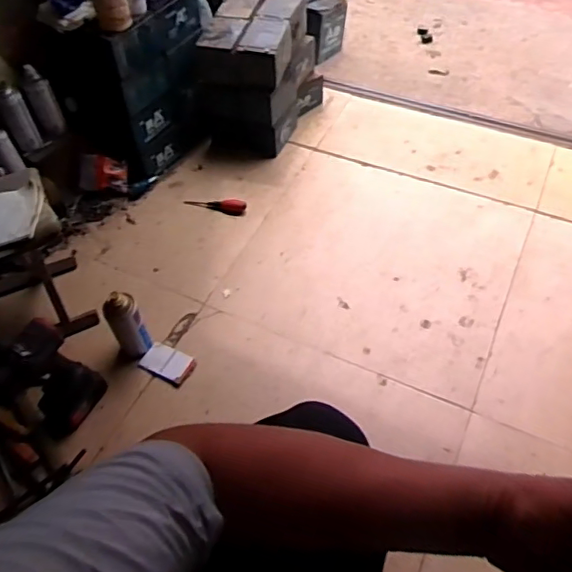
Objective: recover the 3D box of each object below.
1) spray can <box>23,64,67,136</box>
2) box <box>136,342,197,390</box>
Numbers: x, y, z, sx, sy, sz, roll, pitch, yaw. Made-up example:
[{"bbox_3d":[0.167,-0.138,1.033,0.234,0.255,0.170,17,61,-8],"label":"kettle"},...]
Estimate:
[{"bbox_3d":[-0.577,-0.436,1.336,0.059,0.150,0.051,-24,55,-14],"label":"spray can"},{"bbox_3d":[-0.245,0.161,1.165,0.105,0.016,0.073,21,57,18],"label":"box"}]

